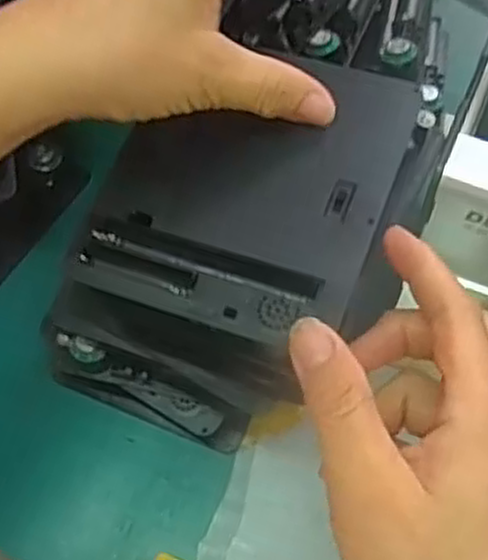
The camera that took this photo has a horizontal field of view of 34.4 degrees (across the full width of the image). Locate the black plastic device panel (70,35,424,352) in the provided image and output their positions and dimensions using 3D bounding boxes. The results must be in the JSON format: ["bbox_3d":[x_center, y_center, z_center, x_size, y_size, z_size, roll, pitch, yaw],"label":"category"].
[{"bbox_3d":[0.003,-0.041,0.324,0.109,0.016,0.132,19,68,11],"label":"black plastic device panel"}]

